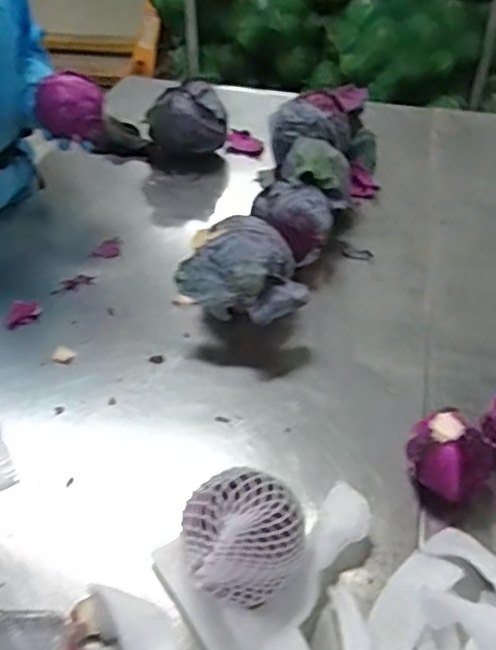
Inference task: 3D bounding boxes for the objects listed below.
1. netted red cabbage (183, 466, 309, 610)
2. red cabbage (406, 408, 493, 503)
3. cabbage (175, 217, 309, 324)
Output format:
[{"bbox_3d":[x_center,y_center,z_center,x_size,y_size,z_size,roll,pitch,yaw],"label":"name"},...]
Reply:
[{"bbox_3d":[-0.005,0.198,0.612,0.122,0.100,0.107,-9,43,-11],"label":"netted red cabbage"},{"bbox_3d":[0.229,0.153,0.727,0.089,0.085,0.084,0,42,0],"label":"red cabbage"},{"bbox_3d":[-0.011,-0.060,0.909,0.181,0.126,0.159,-2,42,-3],"label":"cabbage"}]

